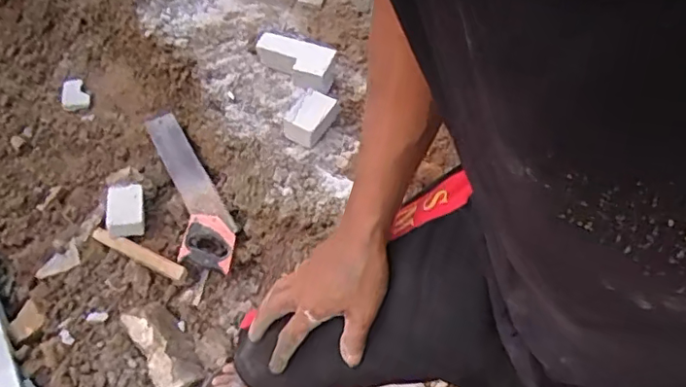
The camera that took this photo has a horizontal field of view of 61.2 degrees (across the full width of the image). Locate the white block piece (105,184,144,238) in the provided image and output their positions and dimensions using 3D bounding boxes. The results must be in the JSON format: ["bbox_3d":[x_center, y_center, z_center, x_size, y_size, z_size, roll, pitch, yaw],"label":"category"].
[{"bbox_3d":[-0.488,0.037,1.298,0.079,0.052,0.133,-7,49,-11],"label":"white block piece"}]

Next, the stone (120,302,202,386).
[{"bbox_3d":[-0.345,0.281,1.100,0.087,0.065,0.192,-27,55,-26],"label":"stone"}]

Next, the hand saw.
[{"bbox_3d":[-0.356,-0.034,1.348,0.125,0.049,0.535,-14,50,-16],"label":"hand saw"}]

